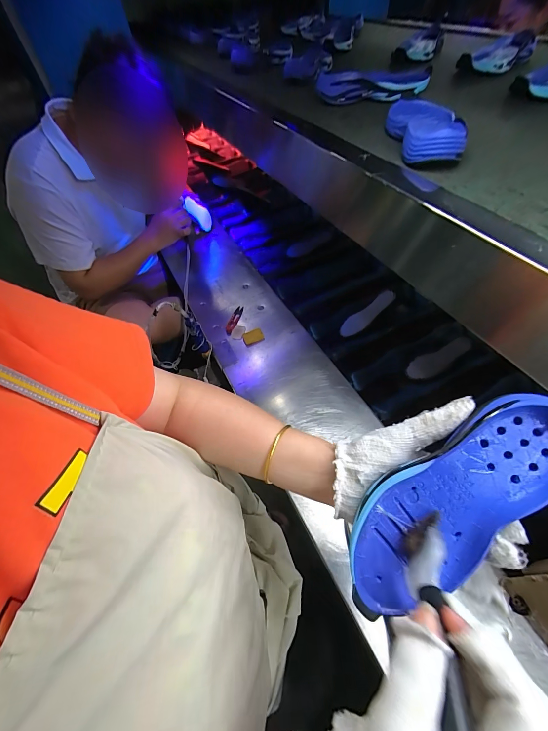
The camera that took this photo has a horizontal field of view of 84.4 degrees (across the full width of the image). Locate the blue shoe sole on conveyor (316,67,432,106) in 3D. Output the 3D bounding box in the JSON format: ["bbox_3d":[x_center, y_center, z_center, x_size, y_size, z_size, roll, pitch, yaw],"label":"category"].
[{"bbox_3d":[0.183,-0.511,0.550,0.197,0.033,0.081,-6,53,-3],"label":"blue shoe sole on conveyor"}]

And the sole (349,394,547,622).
[{"bbox_3d":[0.134,0.103,0.228,0.198,0.027,0.074,-43,59,4],"label":"sole"}]

